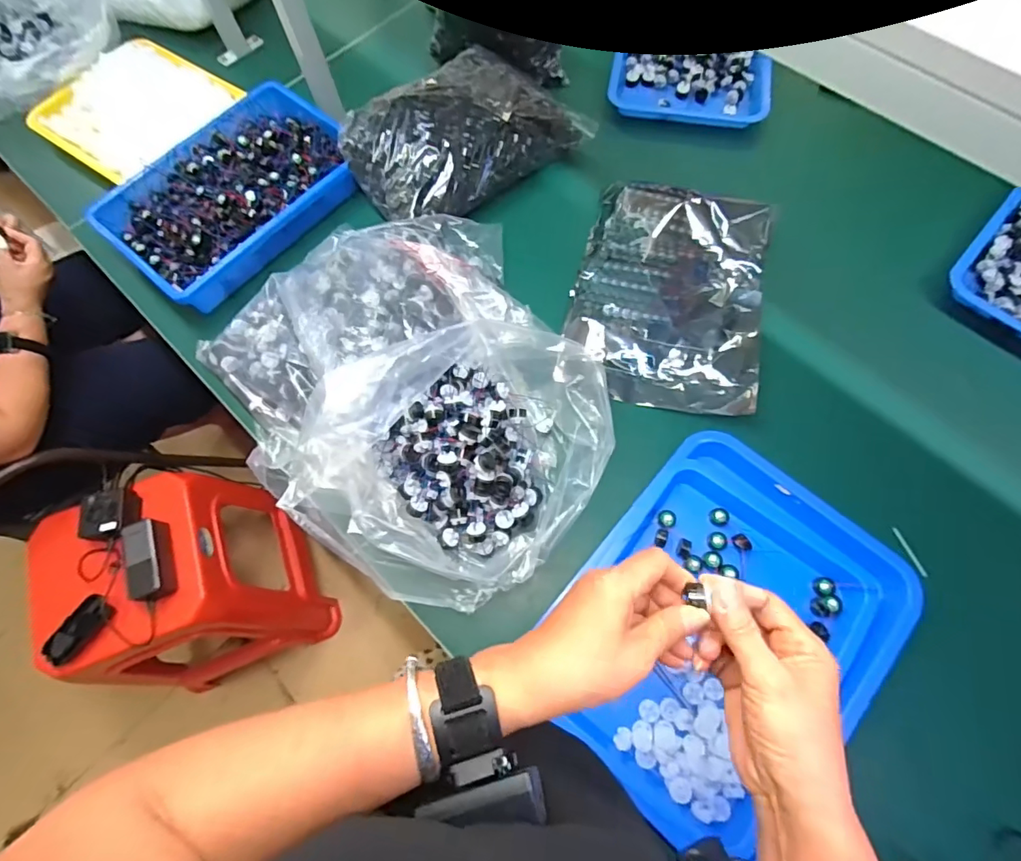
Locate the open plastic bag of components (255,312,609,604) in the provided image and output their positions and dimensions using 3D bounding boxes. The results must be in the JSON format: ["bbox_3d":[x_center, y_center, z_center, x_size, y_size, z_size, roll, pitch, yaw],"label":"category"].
[{"bbox_3d":[-0.037,0.020,0.550,0.352,0.161,0.254,-43,74,-12],"label":"open plastic bag of components"}]

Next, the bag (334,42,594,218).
[{"bbox_3d":[-0.074,-0.456,0.756,0.340,0.085,0.209,-36,73,-10],"label":"bag"}]

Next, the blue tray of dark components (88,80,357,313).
[{"bbox_3d":[-0.427,-0.375,0.777,0.250,0.053,0.371,40,76,15],"label":"blue tray of dark components"}]

